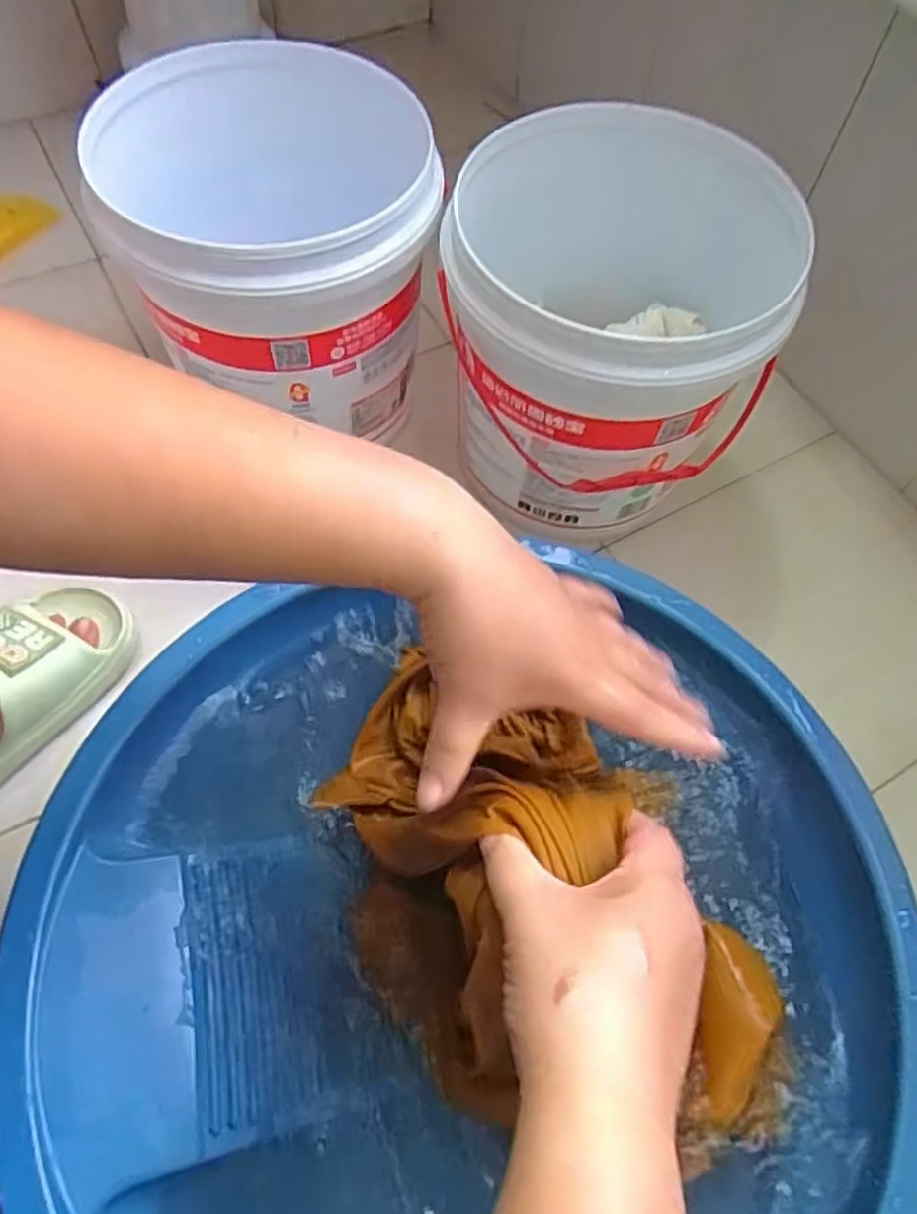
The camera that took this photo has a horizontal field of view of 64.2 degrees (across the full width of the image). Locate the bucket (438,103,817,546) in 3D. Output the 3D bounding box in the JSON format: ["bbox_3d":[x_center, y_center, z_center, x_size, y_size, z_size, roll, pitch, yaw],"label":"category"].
[{"bbox_3d":[0.123,-0.225,0.616,0.267,0.222,0.249,1,63,-1],"label":"bucket"}]

